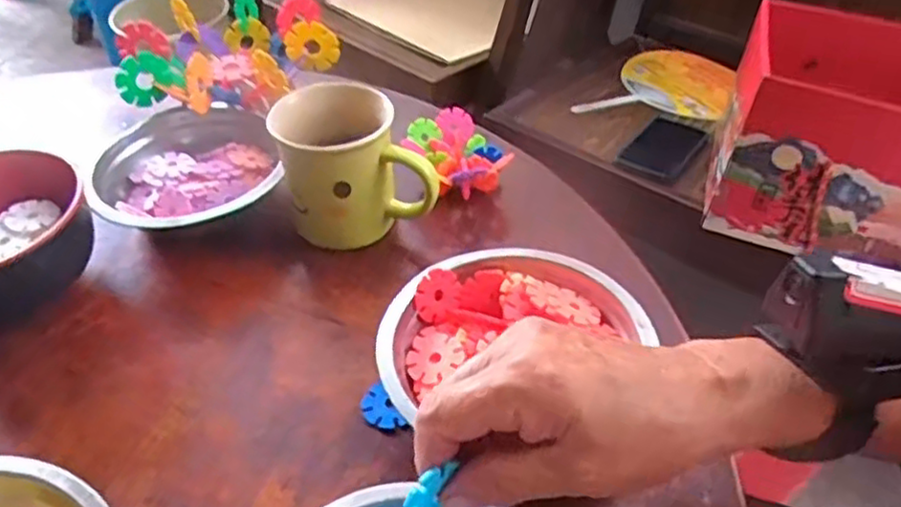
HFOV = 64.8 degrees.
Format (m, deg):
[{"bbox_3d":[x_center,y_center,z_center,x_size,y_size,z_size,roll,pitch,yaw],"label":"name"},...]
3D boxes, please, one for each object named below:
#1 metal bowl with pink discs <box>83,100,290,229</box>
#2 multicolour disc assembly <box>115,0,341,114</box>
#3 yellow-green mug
[{"bbox_3d":[-0.193,-0.058,0.523,0.129,0.054,0.135,0,44,0],"label":"metal bowl with pink discs"},{"bbox_3d":[-0.184,-0.171,0.594,0.168,0.054,0.146,-10,45,-10],"label":"multicolour disc assembly"},{"bbox_3d":[-0.065,-0.058,0.492,0.100,0.096,0.071,-6,44,-6],"label":"yellow-green mug"}]

